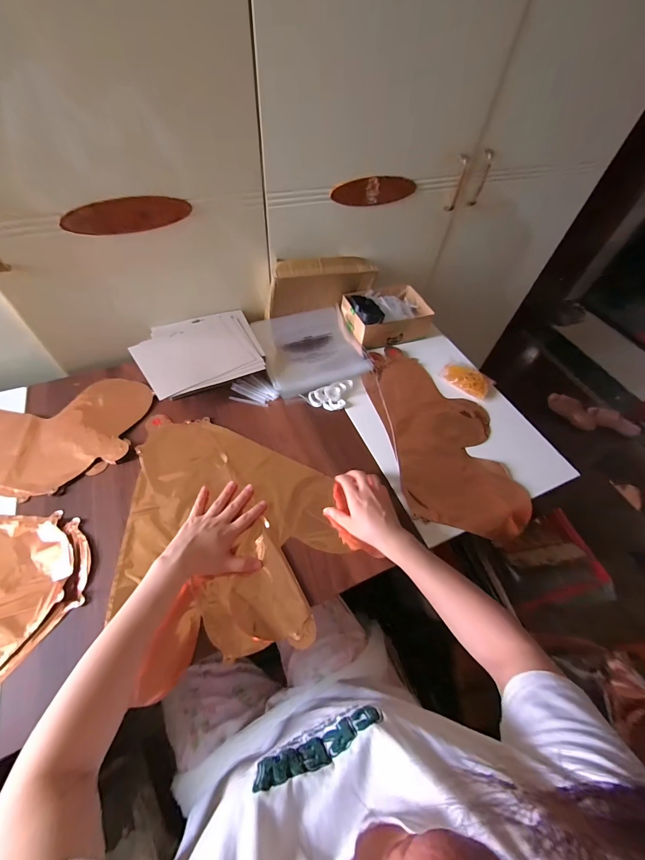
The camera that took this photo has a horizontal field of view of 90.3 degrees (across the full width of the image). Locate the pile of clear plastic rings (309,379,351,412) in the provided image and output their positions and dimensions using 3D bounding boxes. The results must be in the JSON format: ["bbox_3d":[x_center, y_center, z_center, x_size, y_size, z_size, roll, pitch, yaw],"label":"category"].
[{"bbox_3d":[0.024,-0.067,0.658,0.098,0.015,0.061,-18,58,-17],"label":"pile of clear plastic rings"}]

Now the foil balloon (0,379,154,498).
[{"bbox_3d":[-0.541,0.008,0.556,0.423,0.025,0.237,-6,56,-10],"label":"foil balloon"}]

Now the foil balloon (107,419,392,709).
[{"bbox_3d":[-0.135,0.130,0.514,0.334,0.027,0.391,-12,57,-13],"label":"foil balloon"}]

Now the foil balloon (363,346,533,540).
[{"bbox_3d":[0.224,-0.005,0.626,0.209,0.014,0.420,-7,56,-10],"label":"foil balloon"}]

